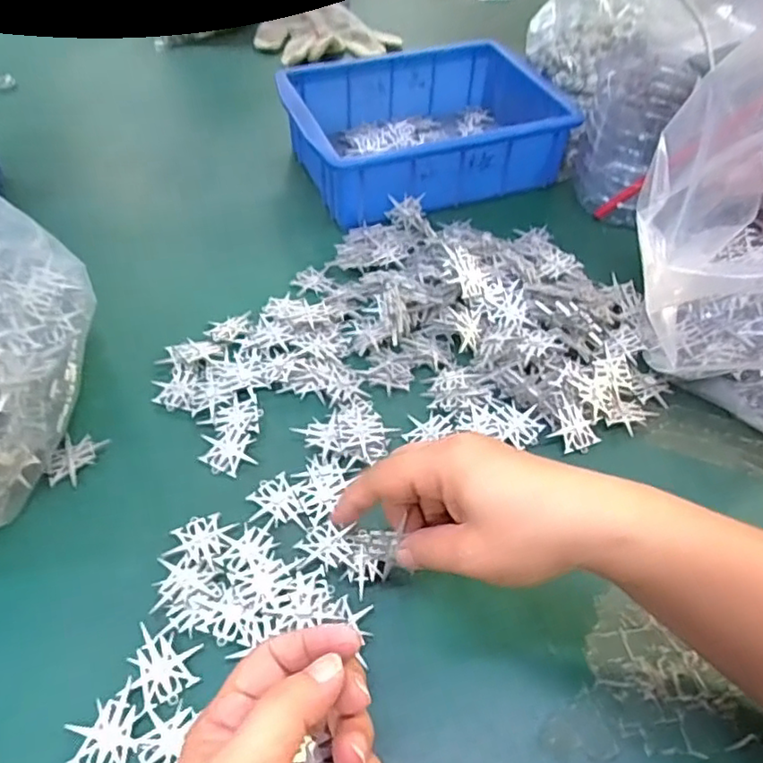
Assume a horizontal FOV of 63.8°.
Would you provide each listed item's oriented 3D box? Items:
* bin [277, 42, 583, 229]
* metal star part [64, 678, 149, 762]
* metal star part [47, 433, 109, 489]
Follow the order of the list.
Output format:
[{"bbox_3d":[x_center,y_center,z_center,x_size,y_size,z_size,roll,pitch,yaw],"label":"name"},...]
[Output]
[{"bbox_3d":[0.038,-0.239,0.585,0.238,0.073,0.172,-16,52,-16],"label":"bin"},{"bbox_3d":[-0.128,0.161,0.283,0.030,0.004,0.037,3,50,-1],"label":"metal star part"},{"bbox_3d":[-0.189,0.048,0.379,0.028,0.005,0.035,8,50,4],"label":"metal star part"}]

